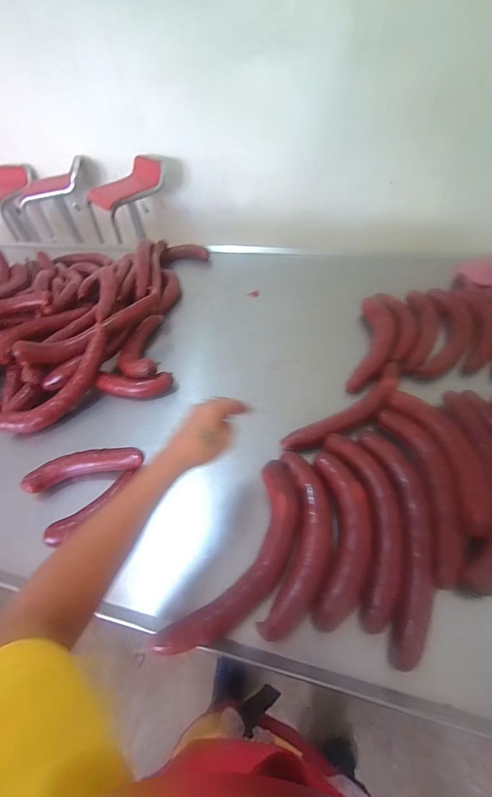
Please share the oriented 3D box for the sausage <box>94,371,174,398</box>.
[{"bbox_3d":[-0.242,-0.034,0.685,0.162,0.044,0.049,-3,47,5],"label":"sausage"}]

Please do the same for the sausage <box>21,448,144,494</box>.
[{"bbox_3d":[-0.284,0.118,0.542,0.218,0.045,0.059,-8,47,0],"label":"sausage"}]

